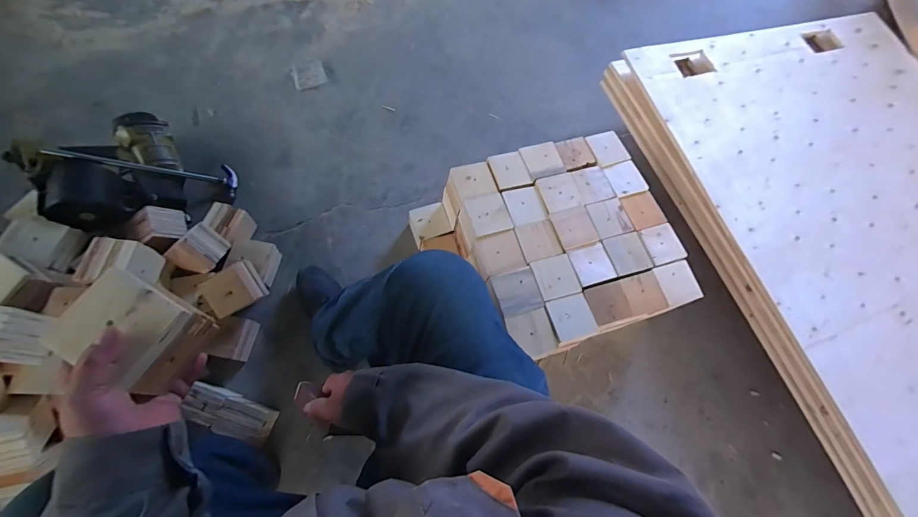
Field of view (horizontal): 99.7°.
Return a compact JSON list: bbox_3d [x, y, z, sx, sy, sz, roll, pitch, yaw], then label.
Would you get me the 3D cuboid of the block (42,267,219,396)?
[{"bbox_3d":[-0.320,0.074,0.388,0.086,0.078,0.085,25,67,8],"label":"block"}]

